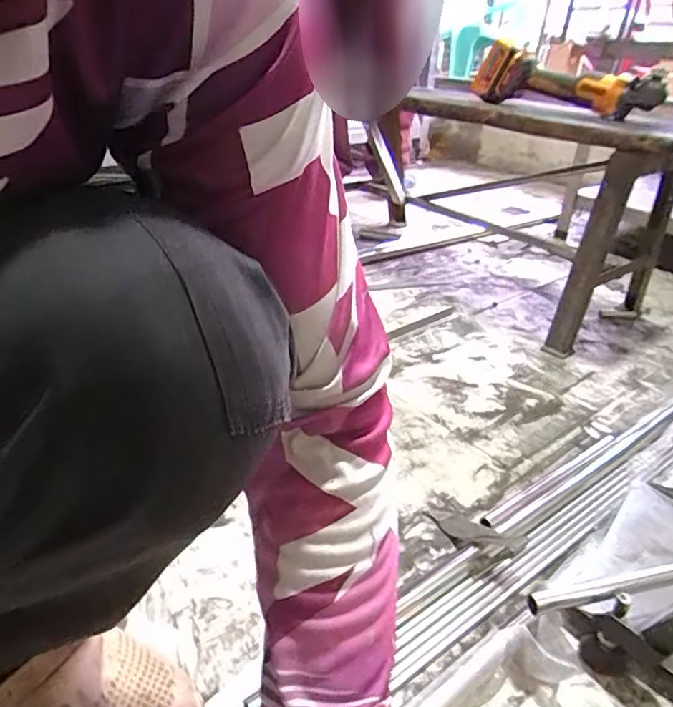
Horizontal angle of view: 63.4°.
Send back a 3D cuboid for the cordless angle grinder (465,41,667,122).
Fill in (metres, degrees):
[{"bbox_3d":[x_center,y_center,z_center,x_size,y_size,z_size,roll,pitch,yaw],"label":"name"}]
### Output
[{"bbox_3d":[0.462,-0.544,1.095,0.378,0.105,0.094,21,35,29],"label":"cordless angle grinder"}]

